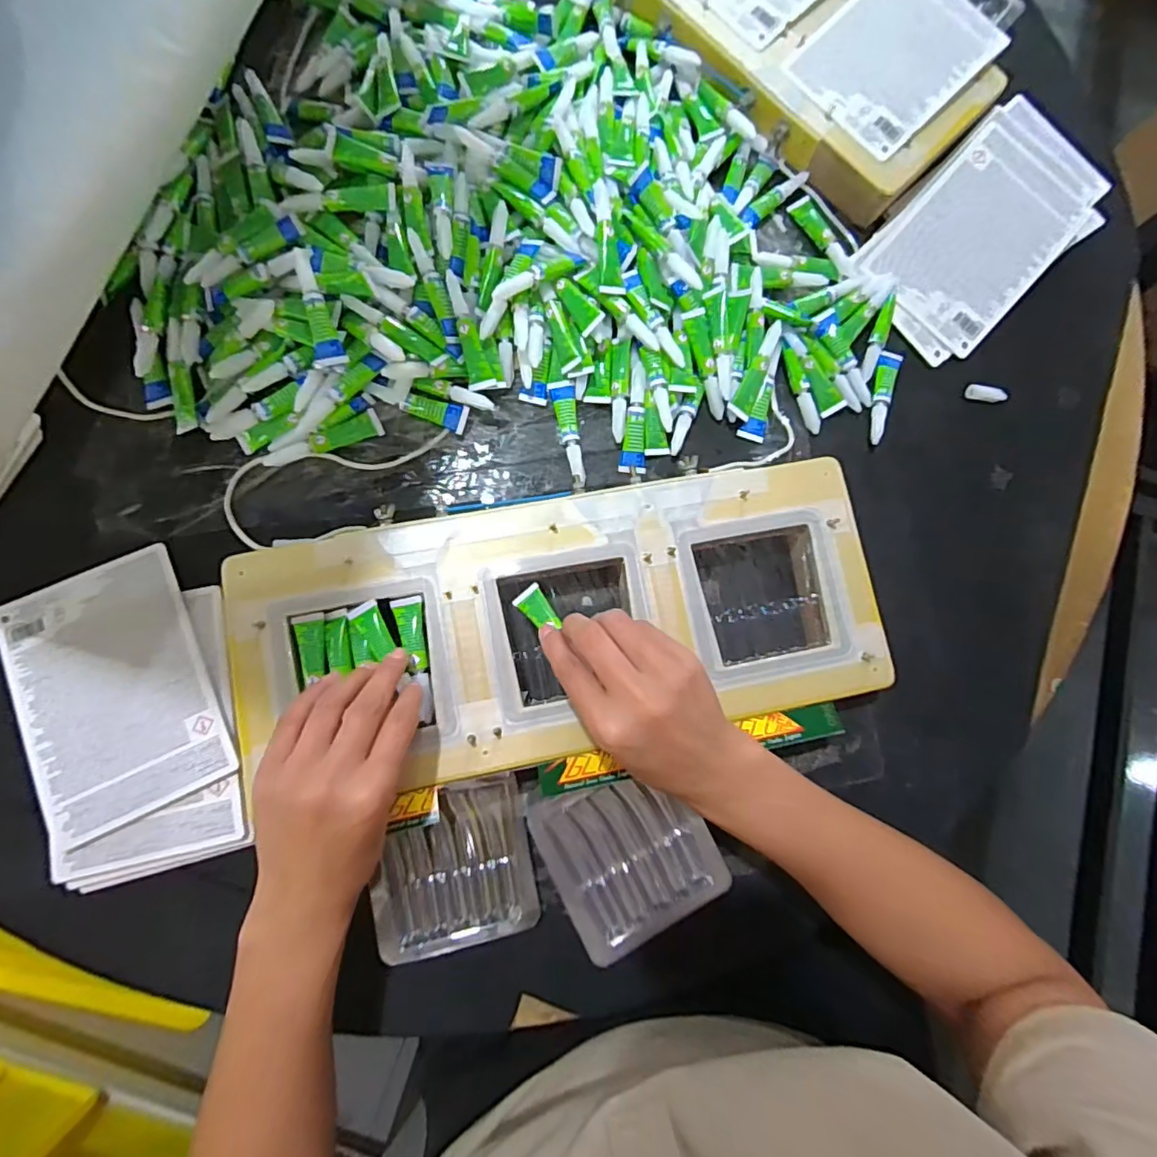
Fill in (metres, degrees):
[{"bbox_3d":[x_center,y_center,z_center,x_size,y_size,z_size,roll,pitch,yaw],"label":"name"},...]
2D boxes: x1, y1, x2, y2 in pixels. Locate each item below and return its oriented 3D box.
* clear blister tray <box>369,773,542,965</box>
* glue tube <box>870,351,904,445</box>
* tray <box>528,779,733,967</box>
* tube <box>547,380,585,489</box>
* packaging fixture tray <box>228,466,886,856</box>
[{"bbox_3d":[-0.083,0.191,0.380,0.101,0.018,0.100,-11,81,-6],"label":"clear blister tray"},{"bbox_3d":[0.244,-0.148,0.458,0.016,0.010,0.084,19,79,-1],"label":"glue tube"},{"bbox_3d":[0.034,0.179,0.376,0.101,0.018,0.110,-26,83,-8],"label":"tray"},{"bbox_3d":[-0.005,-0.109,0.431,0.019,0.017,0.084,-12,81,-6],"label":"tube"},{"bbox_3d":[-0.008,0.030,0.402,0.419,0.052,0.173,-7,84,-6],"label":"packaging fixture tray"}]

